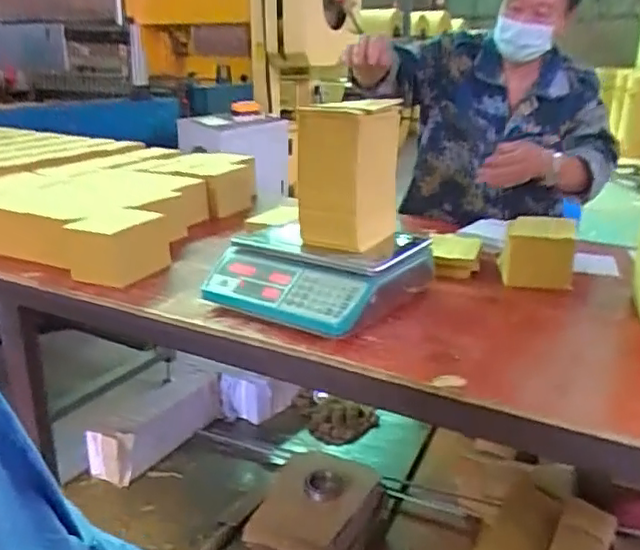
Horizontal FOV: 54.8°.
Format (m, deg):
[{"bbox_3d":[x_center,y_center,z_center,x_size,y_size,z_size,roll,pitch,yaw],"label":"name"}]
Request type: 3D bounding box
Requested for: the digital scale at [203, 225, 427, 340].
[{"bbox_3d":[0.000,-0.010,1.083,0.305,0.111,0.306,11,23,26],"label":"digital scale"}]

